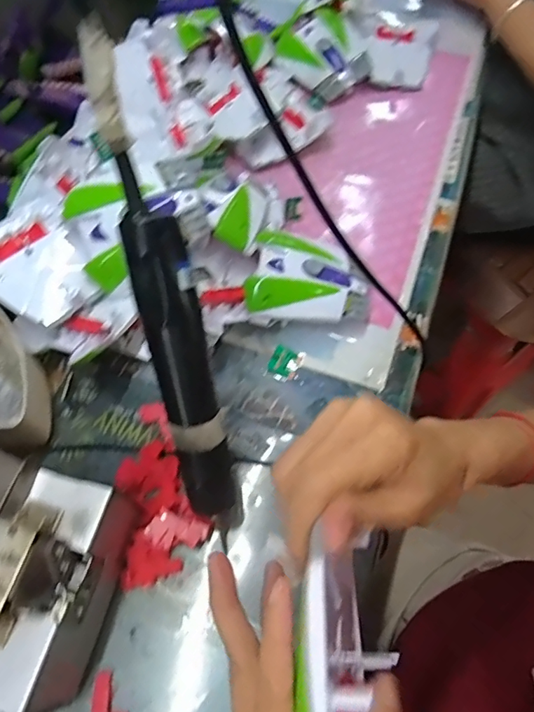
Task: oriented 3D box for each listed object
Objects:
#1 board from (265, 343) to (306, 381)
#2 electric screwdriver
[{"bbox_3d":[0.016,0.005,0.428,0.024,0.008,0.031,26,66,14],"label":"board"},{"bbox_3d":[-0.054,0.013,0.315,0.041,0.265,0.036,-13,21,-3],"label":"electric screwdriver"}]

